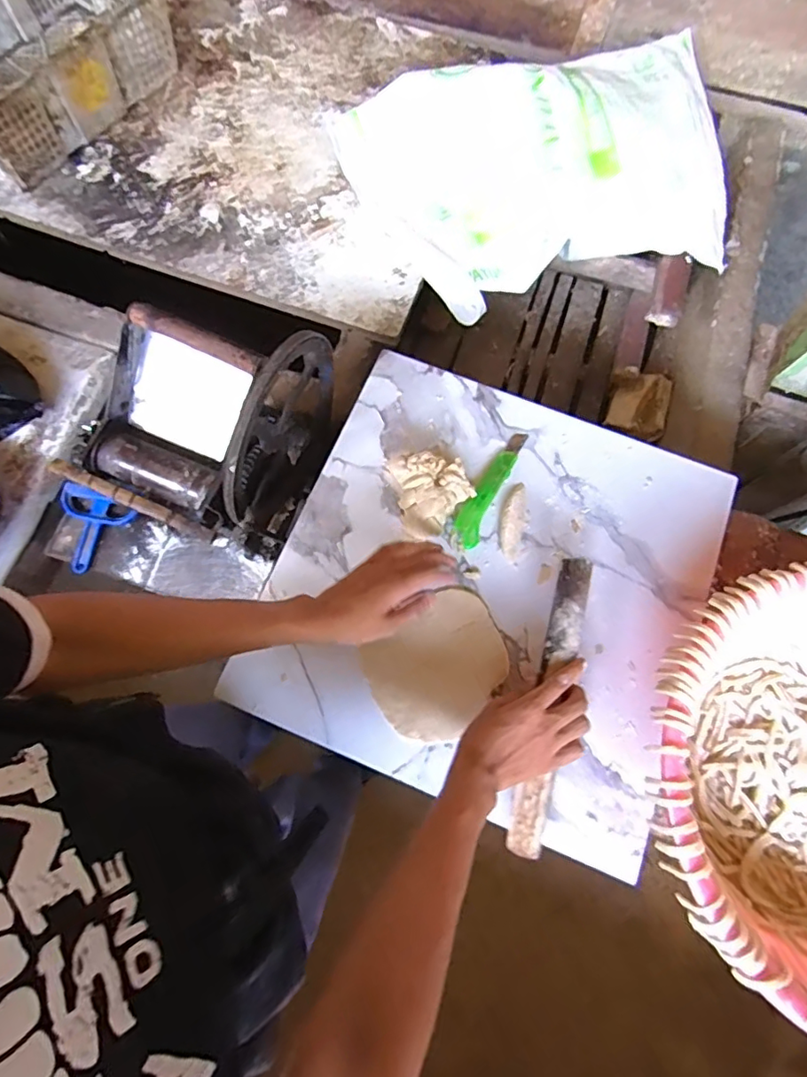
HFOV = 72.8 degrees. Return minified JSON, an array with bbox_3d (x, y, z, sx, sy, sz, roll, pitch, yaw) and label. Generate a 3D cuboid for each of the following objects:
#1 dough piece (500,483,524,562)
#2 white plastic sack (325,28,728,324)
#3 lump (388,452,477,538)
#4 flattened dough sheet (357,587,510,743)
[{"bbox_3d":[0.134,-0.023,0.676,0.028,0.008,0.098,9,71,2],"label":"dough piece"},{"bbox_3d":[0.252,-0.681,1.008,0.653,0.210,0.434,-15,72,-6],"label":"white plastic sack"},{"bbox_3d":[0.037,-0.055,0.666,0.087,0.045,0.093,-16,72,-6],"label":"lump"},{"bbox_3d":[0.043,0.149,0.627,0.158,0.009,0.130,-31,74,-11],"label":"flattened dough sheet"}]

